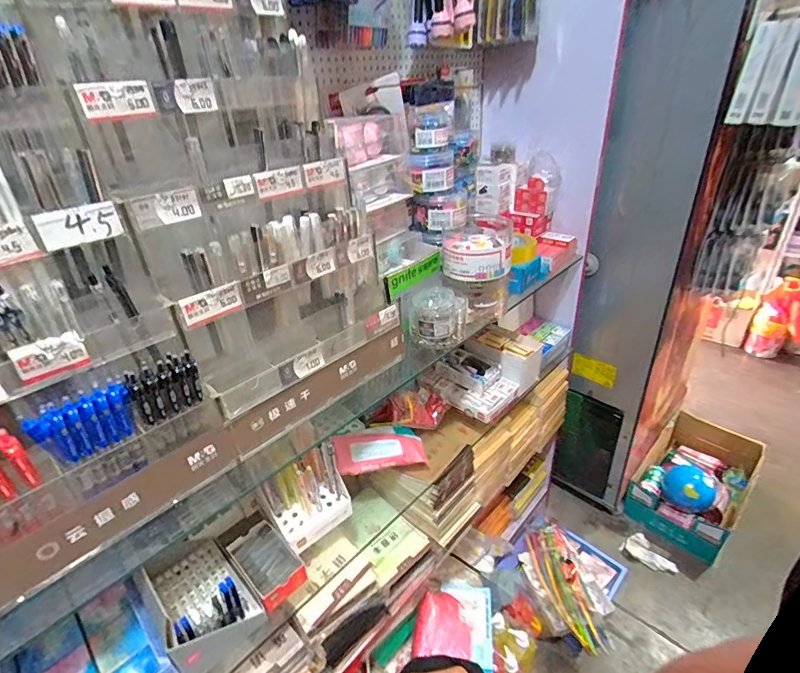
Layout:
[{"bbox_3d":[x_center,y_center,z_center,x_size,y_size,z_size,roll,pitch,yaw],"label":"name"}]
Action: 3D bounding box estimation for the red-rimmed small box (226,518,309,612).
[{"bbox_3d":[-0.199,0.342,0.654,0.071,0.035,0.120,-29,38,-36],"label":"red-rimmed small box"}]

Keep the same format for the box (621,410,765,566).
[{"bbox_3d":[0.957,0.453,1.408,0.276,0.184,0.455,23,40,39],"label":"box"}]

